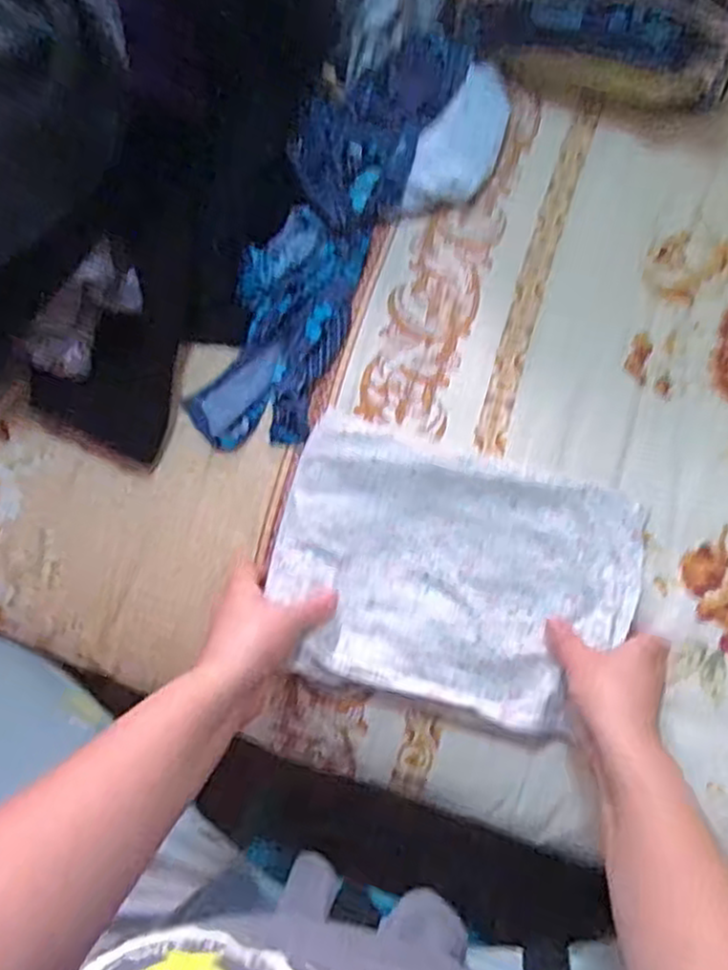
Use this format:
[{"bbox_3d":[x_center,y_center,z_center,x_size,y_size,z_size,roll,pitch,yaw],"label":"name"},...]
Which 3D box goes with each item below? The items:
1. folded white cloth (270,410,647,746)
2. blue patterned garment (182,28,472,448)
[{"bbox_3d":[0.065,0.065,0.542,0.256,0.027,0.190,15,71,6],"label":"folded white cloth"},{"bbox_3d":[-0.029,-0.221,0.636,0.099,0.053,0.411,20,71,7],"label":"blue patterned garment"}]

